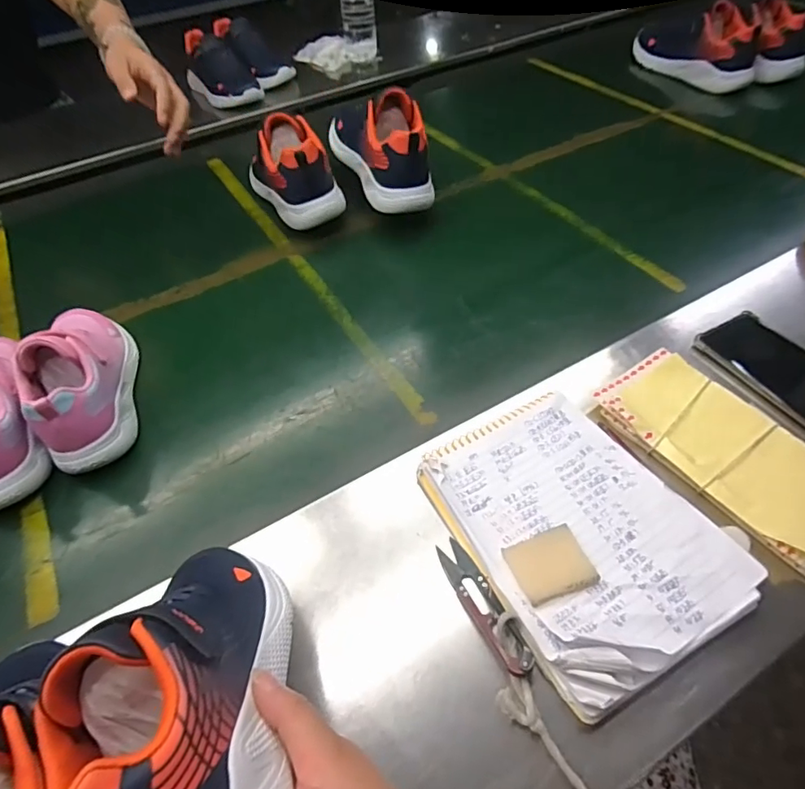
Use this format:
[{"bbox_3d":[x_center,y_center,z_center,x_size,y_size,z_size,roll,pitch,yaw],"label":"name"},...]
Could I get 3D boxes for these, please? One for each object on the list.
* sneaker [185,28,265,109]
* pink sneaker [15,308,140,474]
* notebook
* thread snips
[{"bbox_3d":[-0.329,-0.586,0.956,0.085,0.095,0.149,-30,52,-21],"label":"sneaker"},{"bbox_3d":[-0.320,-0.034,0.521,0.071,0.092,0.210,-16,49,-10],"label":"pink sneaker"},{"bbox_3d":[0.129,0.099,0.400,0.161,0.026,0.212,-23,50,-16],"label":"notebook"},{"bbox_3d":[0.055,0.145,0.367,0.021,0.014,0.101,-22,50,-15],"label":"thread snips"}]

